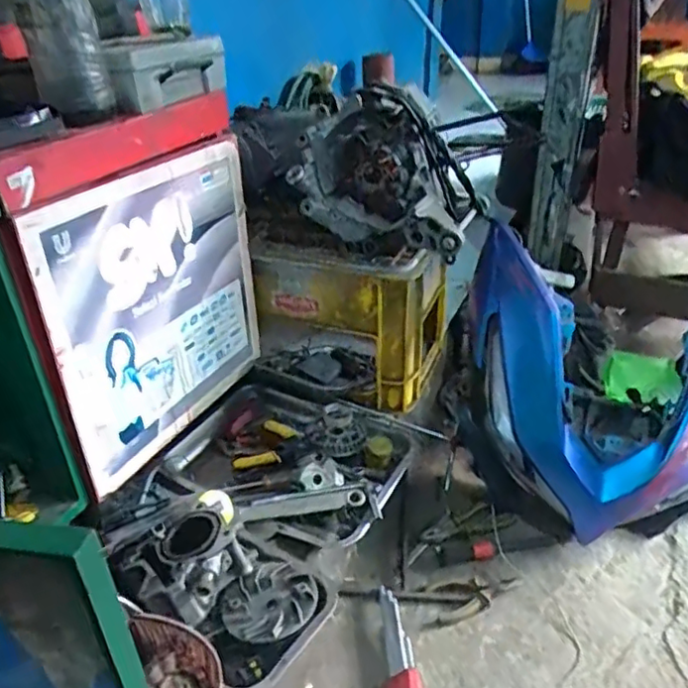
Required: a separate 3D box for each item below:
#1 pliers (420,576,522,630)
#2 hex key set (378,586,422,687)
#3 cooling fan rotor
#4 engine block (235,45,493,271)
[{"bbox_3d":[0.184,0.362,0.890,0.147,0.011,0.067,-8,31,-7],"label":"pliers"},{"bbox_3d":[0.068,0.408,0.795,0.053,0.045,0.209,-7,31,-6],"label":"hex key set"},{"bbox_3d":[-0.088,0.299,0.717,0.102,0.030,0.103,-3,31,2],"label":"cooling fan rotor"},{"bbox_3d":[0.041,-0.279,0.960,0.321,0.242,0.181,4,32,13],"label":"engine block"}]

